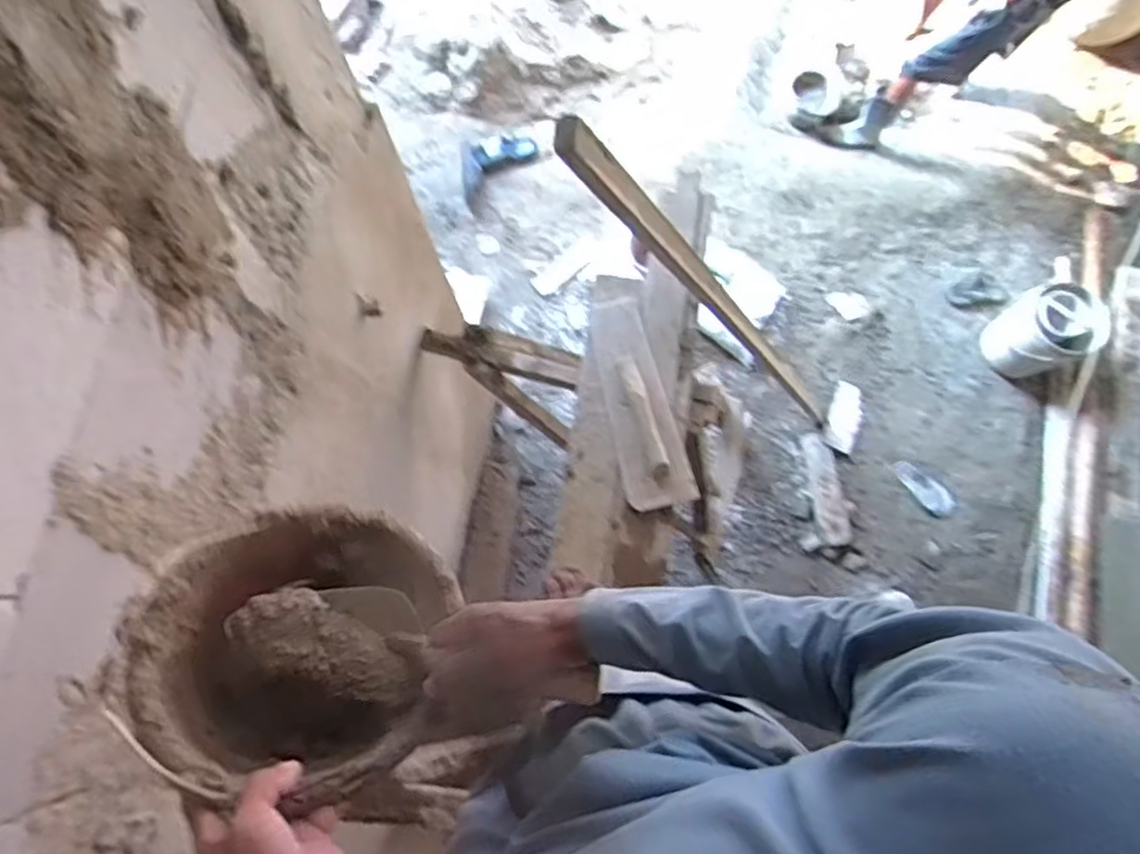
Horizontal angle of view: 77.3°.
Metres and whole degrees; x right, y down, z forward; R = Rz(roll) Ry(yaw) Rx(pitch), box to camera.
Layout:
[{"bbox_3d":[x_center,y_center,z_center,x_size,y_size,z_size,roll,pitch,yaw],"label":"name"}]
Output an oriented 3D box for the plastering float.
[{"bbox_3d":[0.148,-0.064,1.562,0.151,0.066,0.479,-15,80,-3],"label":"plastering float"}]

